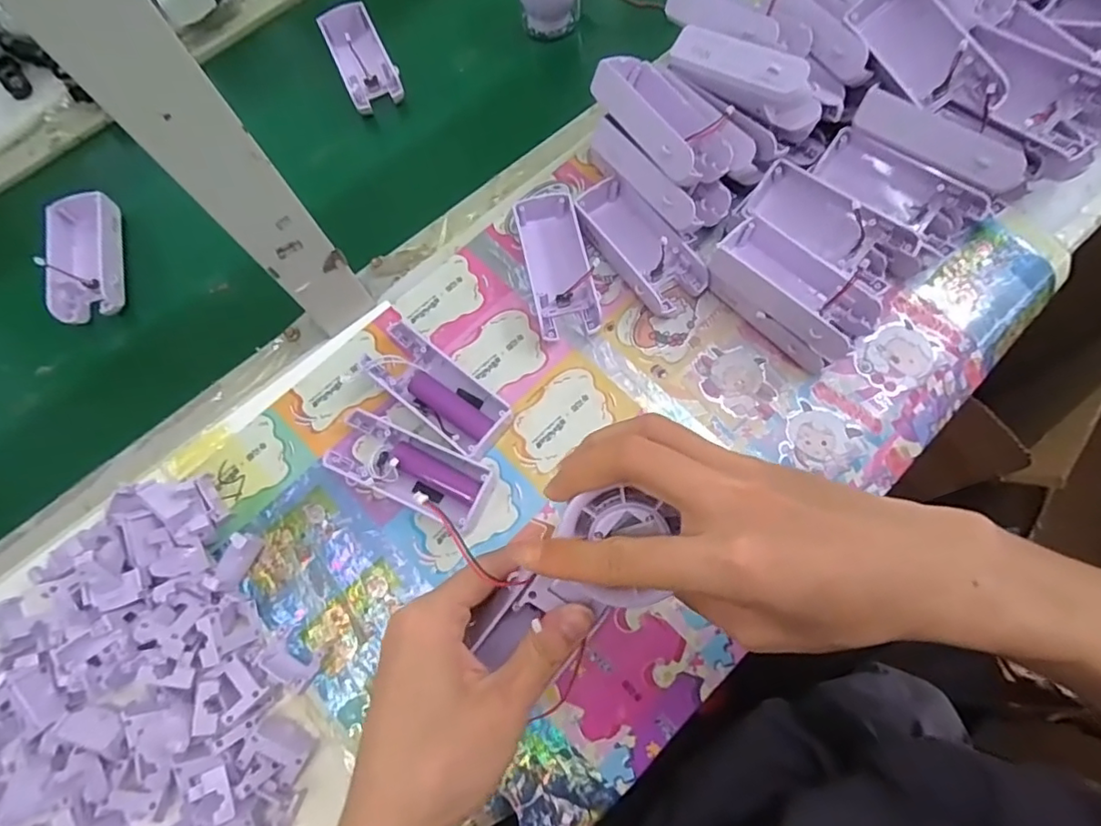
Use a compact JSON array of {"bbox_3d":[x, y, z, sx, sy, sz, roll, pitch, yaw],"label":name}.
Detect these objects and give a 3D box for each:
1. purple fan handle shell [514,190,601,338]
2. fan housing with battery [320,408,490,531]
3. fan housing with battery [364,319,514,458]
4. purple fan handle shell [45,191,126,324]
[{"bbox_3d":[0.006,-0.107,0.420,0.045,0.026,0.107,-13,71,-2],"label":"purple fan handle shell"},{"bbox_3d":[-0.091,0.037,0.377,0.107,0.028,0.045,23,74,10],"label":"fan housing with battery"},{"bbox_3d":[-0.078,-0.016,0.397,0.105,0.024,0.046,37,77,13],"label":"fan housing with battery"},{"bbox_3d":[-0.375,-0.126,0.467,0.049,0.033,0.108,-17,72,-3],"label":"purple fan handle shell"}]

